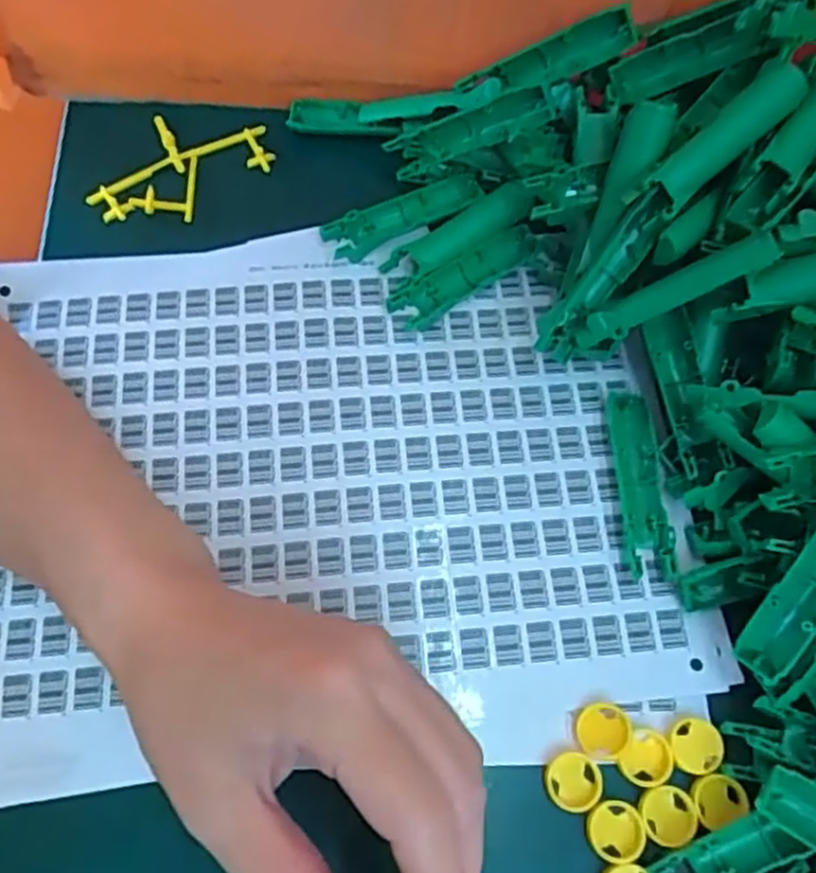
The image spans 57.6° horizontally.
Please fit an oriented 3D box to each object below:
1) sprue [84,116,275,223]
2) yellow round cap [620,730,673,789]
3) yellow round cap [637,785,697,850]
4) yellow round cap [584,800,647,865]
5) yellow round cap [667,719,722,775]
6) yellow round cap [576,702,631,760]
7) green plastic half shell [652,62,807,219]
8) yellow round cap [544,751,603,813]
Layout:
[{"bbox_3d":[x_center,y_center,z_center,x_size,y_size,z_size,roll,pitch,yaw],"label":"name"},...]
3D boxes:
[{"bbox_3d":[-0.111,-0.132,0.356,0.088,0.012,0.053,-24,72,-11],"label":"sprue"},{"bbox_3d":[0.087,0.117,0.268,0.017,0.004,0.018,1,69,-2],"label":"yellow round cap"},{"bbox_3d":[0.093,0.135,0.264,0.020,0.005,0.019,1,69,-2],"label":"yellow round cap"},{"bbox_3d":[0.073,0.139,0.261,0.020,0.004,0.019,1,69,-2],"label":"yellow round cap"},{"bbox_3d":[0.105,0.113,0.271,0.020,0.004,0.018,12,69,2],"label":"yellow round cap"},{"bbox_3d":[0.072,0.108,0.272,0.019,0.004,0.019,1,69,-2],"label":"yellow round cap"},{"bbox_3d":[0.119,-0.112,0.276,0.066,0.013,0.015,-42,71,2],"label":"green plastic half shell"},{"bbox_3d":[0.060,0.124,0.266,0.020,0.004,0.019,1,69,-2],"label":"yellow round cap"}]

